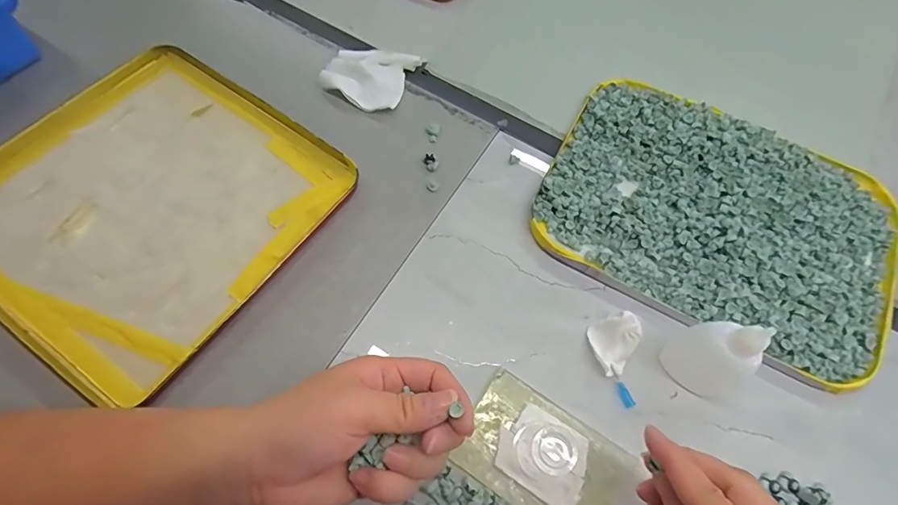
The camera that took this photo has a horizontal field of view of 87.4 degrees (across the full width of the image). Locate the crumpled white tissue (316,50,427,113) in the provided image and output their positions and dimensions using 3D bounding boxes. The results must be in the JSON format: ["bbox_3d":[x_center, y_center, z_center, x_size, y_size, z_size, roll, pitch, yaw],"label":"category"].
[{"bbox_3d":[-0.074,-0.165,0.434,0.074,0.013,0.077,20,66,5],"label":"crumpled white tissue"}]

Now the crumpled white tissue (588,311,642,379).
[{"bbox_3d":[0.121,0.064,0.335,0.034,0.019,0.038,-19,69,-12],"label":"crumpled white tissue"}]

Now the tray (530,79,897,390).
[{"bbox_3d":[0.220,-0.032,0.381,0.269,0.022,0.196,27,67,8],"label":"tray"}]

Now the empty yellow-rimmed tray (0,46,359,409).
[{"bbox_3d":[-0.232,-0.040,0.368,0.242,0.019,0.243,36,69,13],"label":"empty yellow-rimmed tray"}]

